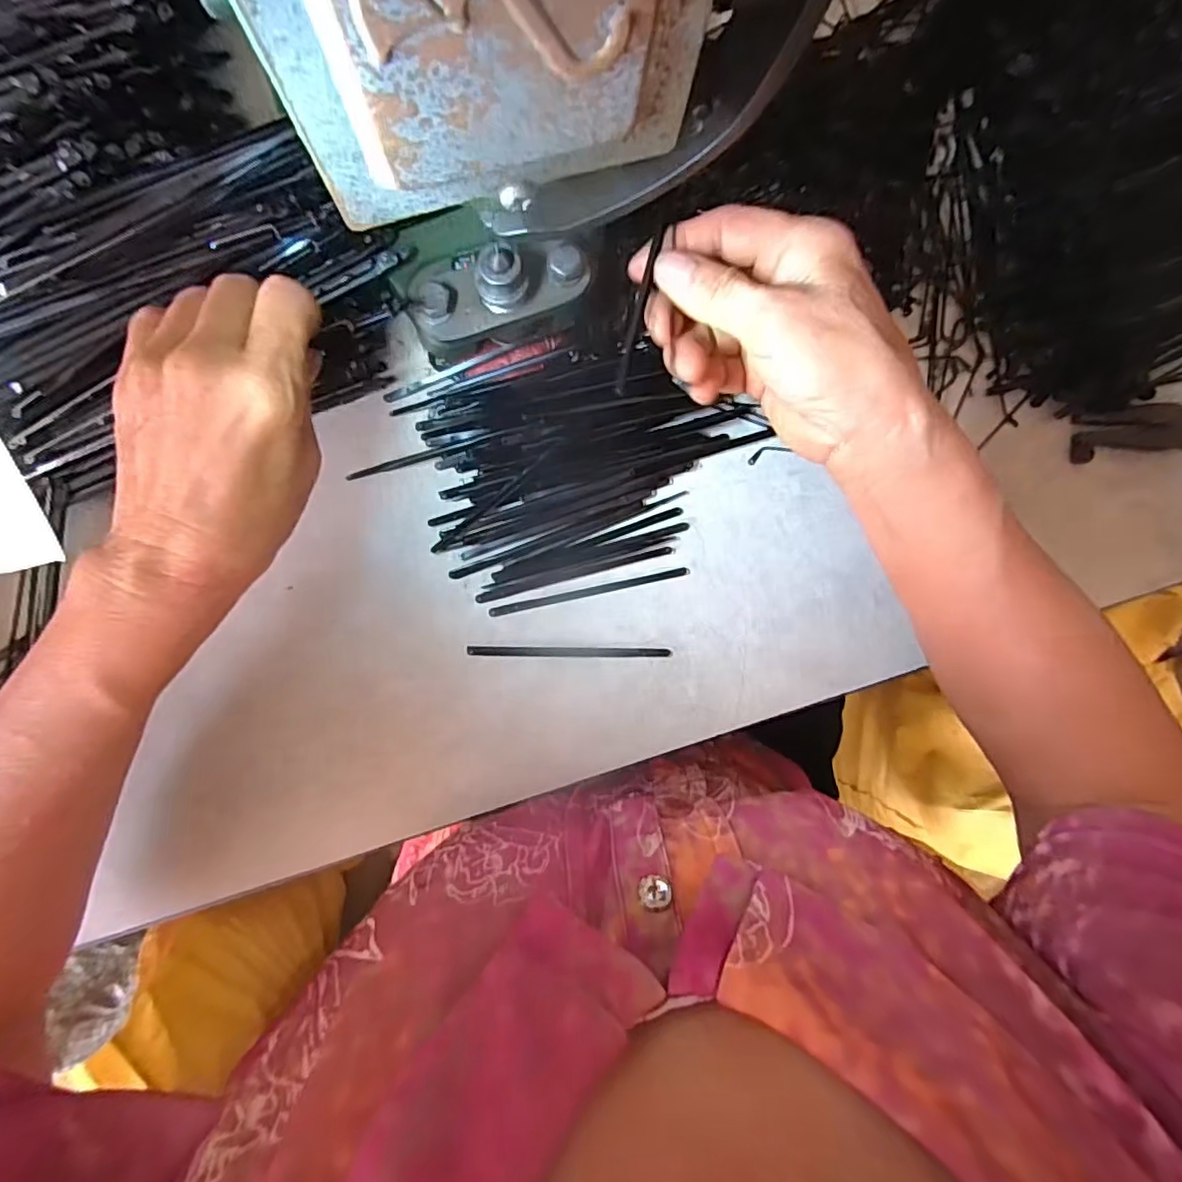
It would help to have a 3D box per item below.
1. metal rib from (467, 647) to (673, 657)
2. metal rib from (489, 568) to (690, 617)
[{"bbox_3d":[-0.010,0.031,0.308,0.099,0.006,0.004,1,95,-7],"label":"metal rib"},{"bbox_3d":[0.000,0.000,0.310,0.100,0.004,0.005,-12,96,-5],"label":"metal rib"}]

